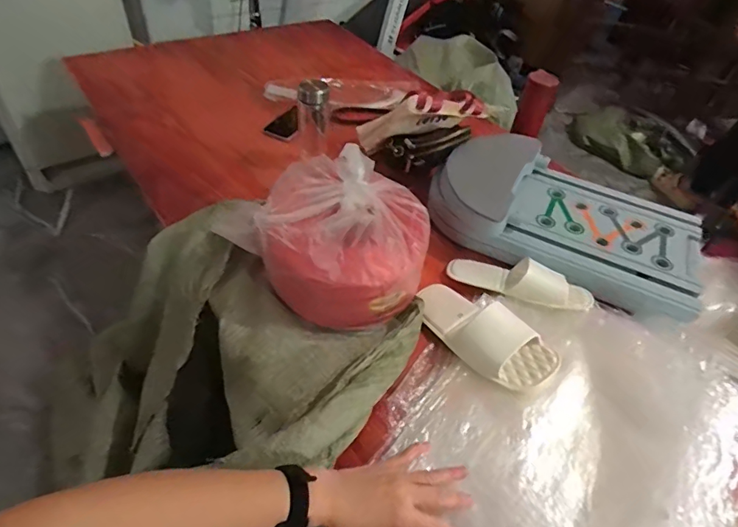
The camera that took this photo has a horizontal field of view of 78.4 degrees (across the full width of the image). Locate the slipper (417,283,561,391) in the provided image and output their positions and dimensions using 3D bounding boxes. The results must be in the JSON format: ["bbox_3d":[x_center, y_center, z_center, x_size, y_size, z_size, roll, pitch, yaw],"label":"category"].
[{"bbox_3d":[0.170,0.093,0.712,0.103,0.082,0.251,-24,38,-27],"label":"slipper"}]

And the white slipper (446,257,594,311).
[{"bbox_3d":[0.269,0.025,0.818,0.252,0.062,0.092,14,44,26],"label":"white slipper"}]

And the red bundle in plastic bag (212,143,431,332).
[{"bbox_3d":[-0.044,-0.051,0.779,0.287,0.177,0.266,20,47,12],"label":"red bundle in plastic bag"}]

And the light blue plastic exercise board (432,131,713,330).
[{"bbox_3d":[0.388,-0.100,0.919,0.533,0.100,0.301,24,48,16],"label":"light blue plastic exercise board"}]

